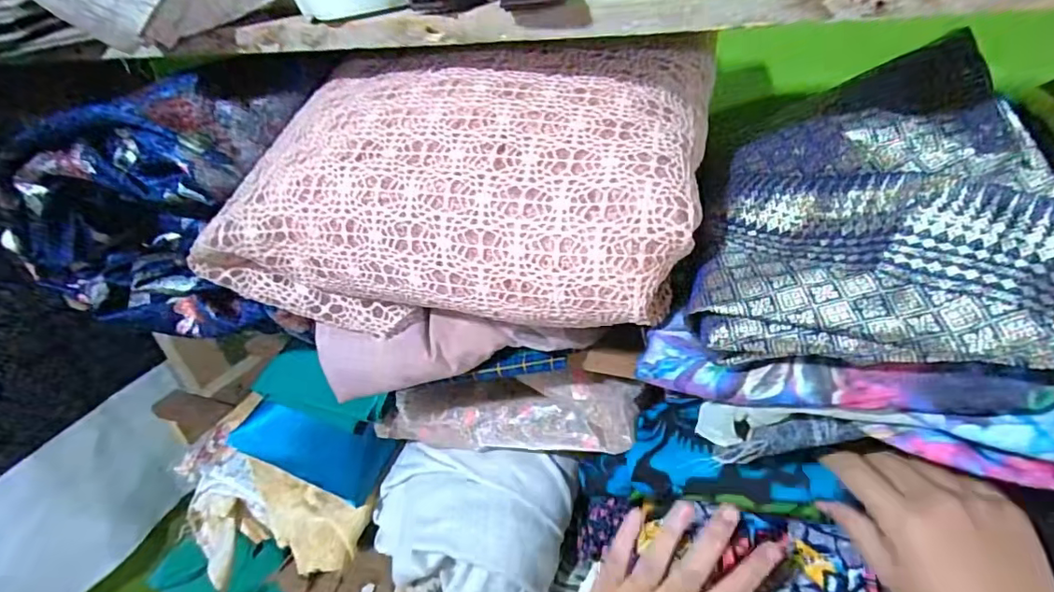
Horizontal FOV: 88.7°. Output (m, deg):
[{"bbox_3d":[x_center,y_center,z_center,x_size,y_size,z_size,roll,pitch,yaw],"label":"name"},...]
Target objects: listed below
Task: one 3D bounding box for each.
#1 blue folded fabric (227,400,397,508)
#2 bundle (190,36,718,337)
[{"bbox_3d":[-0.204,0.146,0.515,0.144,0.064,0.028,18,1,1],"label":"blue folded fabric"},{"bbox_3d":[-0.044,-0.082,0.379,0.320,0.138,0.197,3,33,16],"label":"bundle"}]

